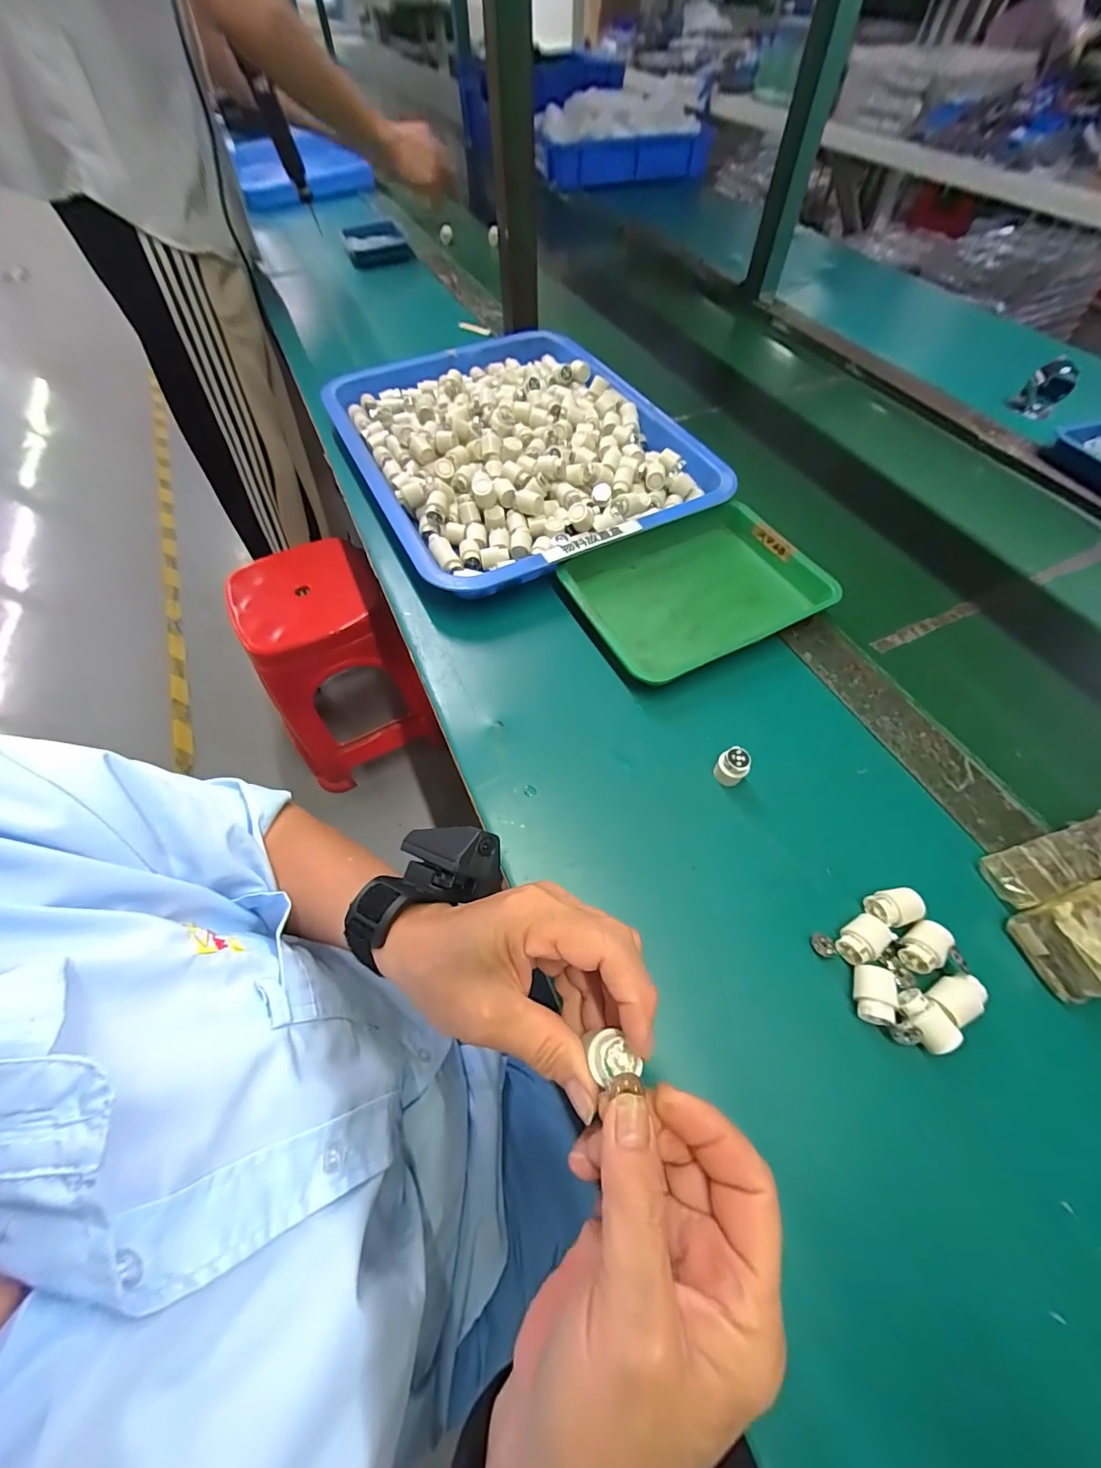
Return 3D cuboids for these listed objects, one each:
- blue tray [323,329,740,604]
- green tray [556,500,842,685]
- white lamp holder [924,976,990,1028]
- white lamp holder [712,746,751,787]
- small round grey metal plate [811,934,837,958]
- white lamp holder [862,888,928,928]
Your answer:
[{"bbox_3d":[-0.047,-0.338,0.537,0.334,0.047,0.433,-25,62,-14],"label":"blue tray"},{"bbox_3d":[0.129,-0.137,0.436,0.213,0.028,0.169,-24,62,-14],"label":"green tray"},{"bbox_3d":[0.232,0.153,0.271,0.026,0.021,0.020,-25,62,-14],"label":"white lamp holder"},{"bbox_3d":[0.132,0.024,0.341,0.019,0.028,0.018,37,66,19],"label":"white lamp holder"},{"bbox_3d":[0.169,0.131,0.291,0.012,0.005,0.013,1,60,-2],"label":"small round grey metal plate"},{"bbox_3d":[0.214,0.110,0.296,0.028,0.023,0.021,-8,60,-5],"label":"white lamp holder"}]

